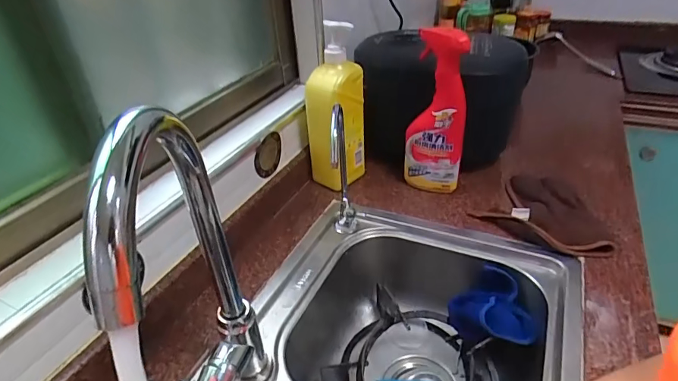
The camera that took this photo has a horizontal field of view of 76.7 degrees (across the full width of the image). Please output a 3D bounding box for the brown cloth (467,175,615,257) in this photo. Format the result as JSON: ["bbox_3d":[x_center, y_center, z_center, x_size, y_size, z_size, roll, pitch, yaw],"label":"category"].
[{"bbox_3d":[0.334,0.037,0.674,0.156,0.028,0.186,-28,41,-32],"label":"brown cloth"}]

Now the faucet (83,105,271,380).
[{"bbox_3d":[-0.103,0.103,0.337,0.069,0.339,0.164,-14,35,-16],"label":"faucet"}]

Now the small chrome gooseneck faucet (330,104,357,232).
[{"bbox_3d":[0.006,-0.025,0.623,0.030,0.219,0.100,-3,34,1],"label":"small chrome gooseneck faucet"}]

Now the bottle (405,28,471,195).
[{"bbox_3d":[0.157,-0.118,0.699,0.088,0.276,0.057,0,34,5],"label":"bottle"}]

